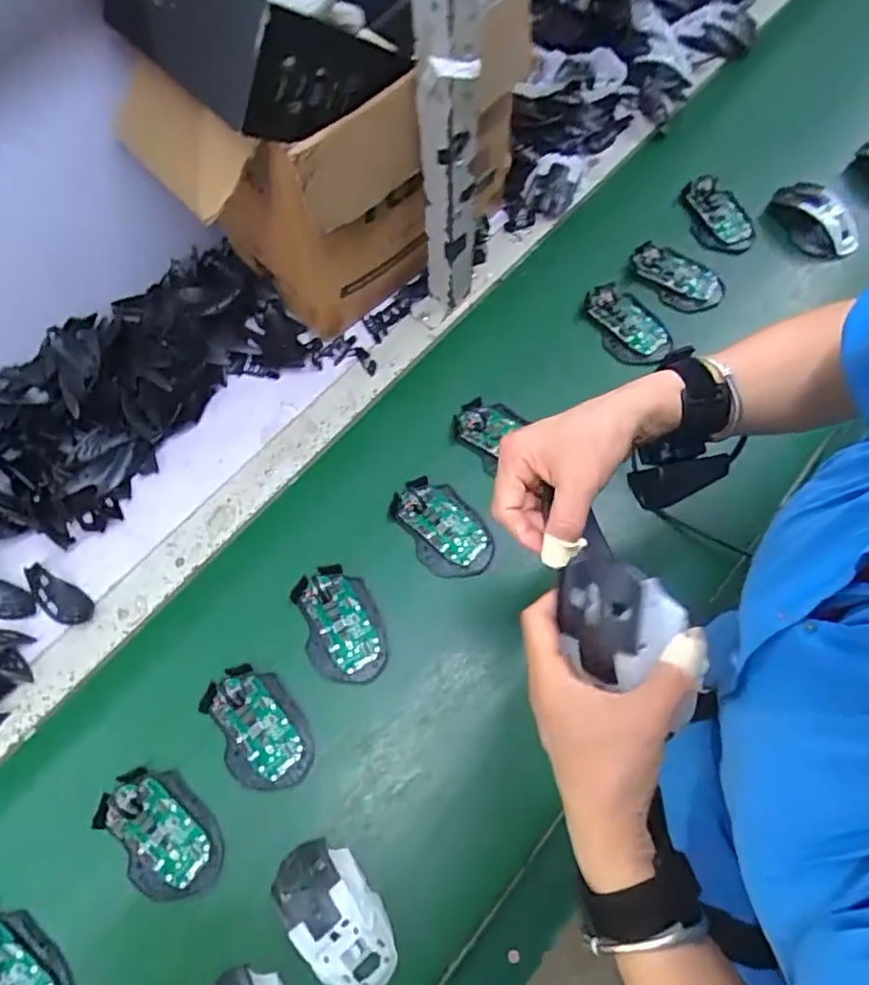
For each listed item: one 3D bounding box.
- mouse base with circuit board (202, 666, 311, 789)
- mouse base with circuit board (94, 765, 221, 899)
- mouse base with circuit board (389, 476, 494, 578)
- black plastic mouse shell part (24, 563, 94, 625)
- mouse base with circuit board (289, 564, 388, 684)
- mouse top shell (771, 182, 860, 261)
[{"bbox_3d":[-0.160,0.209,0.558,0.071,0.015,0.112,-33,69,-12],"label":"mouse base with circuit board"},{"bbox_3d":[-0.233,0.288,0.528,0.114,0.015,0.073,37,72,16],"label":"mouse base with circuit board"},{"bbox_3d":[0.007,0.033,0.630,0.073,0.019,0.114,-33,69,-12],"label":"mouse base with circuit board"},{"bbox_3d":[-0.376,0.103,0.619,0.084,0.004,0.033,27,70,13],"label":"black plastic mouse shell part"},{"bbox_3d":[-0.091,0.125,0.595,0.070,0.010,0.113,-21,67,-8],"label":"mouse base with circuit board"},{"bbox_3d":[0.463,-0.334,0.771,0.061,0.041,0.113,-24,68,-9],"label":"mouse top shell"}]

